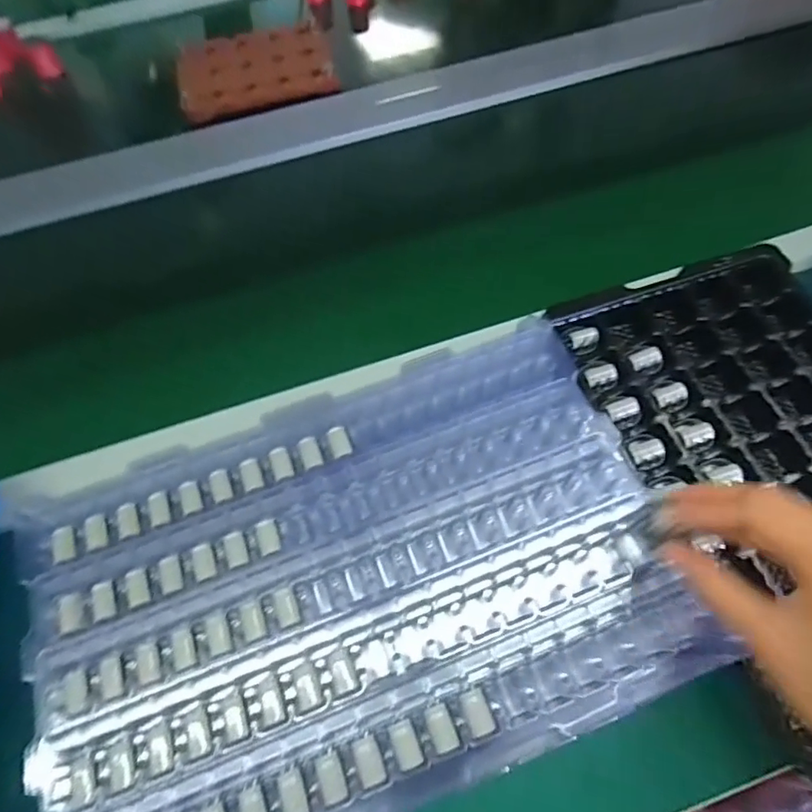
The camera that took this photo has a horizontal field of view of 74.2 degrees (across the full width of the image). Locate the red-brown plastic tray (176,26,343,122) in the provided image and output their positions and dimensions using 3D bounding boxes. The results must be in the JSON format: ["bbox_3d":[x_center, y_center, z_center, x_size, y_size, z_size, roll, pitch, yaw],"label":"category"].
[{"bbox_3d":[-0.185,-0.414,0.664,0.185,0.027,0.123,-20,61,-6],"label":"red-brown plastic tray"}]

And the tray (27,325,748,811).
[{"bbox_3d":[-0.030,0.098,0.315,0.353,0.035,0.223,-20,61,-6],"label":"tray"}]

